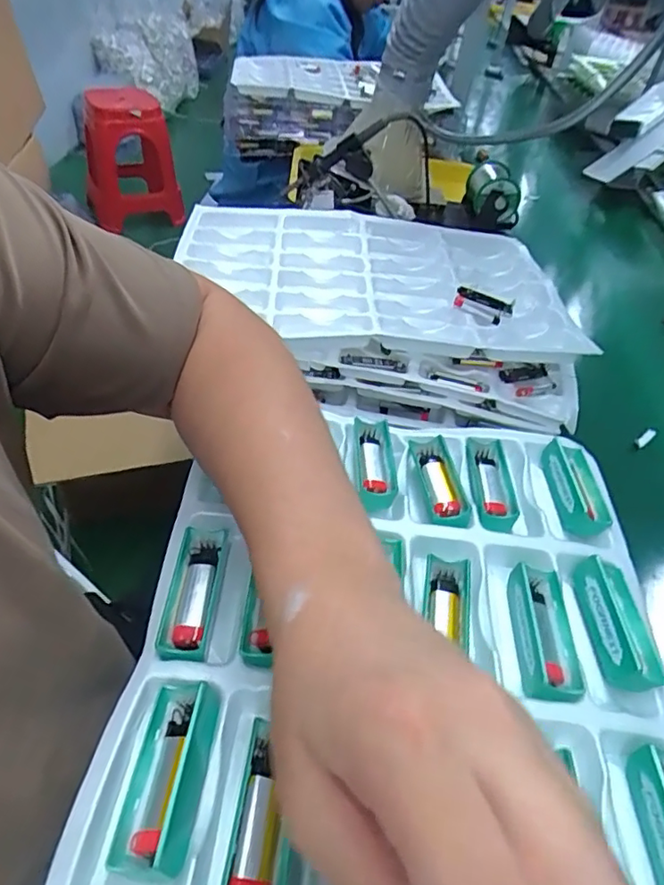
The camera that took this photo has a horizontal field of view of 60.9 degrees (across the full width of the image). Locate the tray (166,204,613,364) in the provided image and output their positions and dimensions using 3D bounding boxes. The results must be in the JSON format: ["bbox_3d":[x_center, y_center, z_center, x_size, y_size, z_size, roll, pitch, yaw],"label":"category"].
[{"bbox_3d":[0.042,-0.199,0.681,0.451,0.033,0.301,4,45,-4],"label":"tray"}]

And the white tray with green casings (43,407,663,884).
[{"bbox_3d":[0.045,0.141,0.308,0.313,0.028,0.444,8,45,0],"label":"white tray with green casings"}]

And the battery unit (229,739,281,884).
[{"bbox_3d":[-0.033,0.174,0.258,0.018,0.015,0.064,8,45,0],"label":"battery unit"}]

